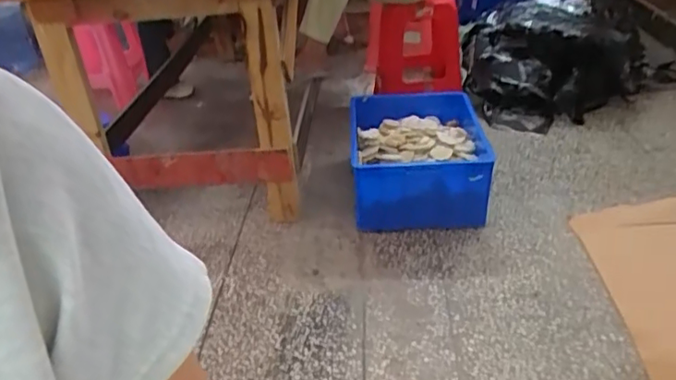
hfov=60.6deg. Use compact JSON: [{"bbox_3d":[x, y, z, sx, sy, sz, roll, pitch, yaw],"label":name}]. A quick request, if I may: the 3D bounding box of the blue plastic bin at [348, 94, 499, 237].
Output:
[{"bbox_3d":[0.261,-0.109,1.893,0.426,0.269,0.565,-3,31,4],"label":"blue plastic bin"}]

